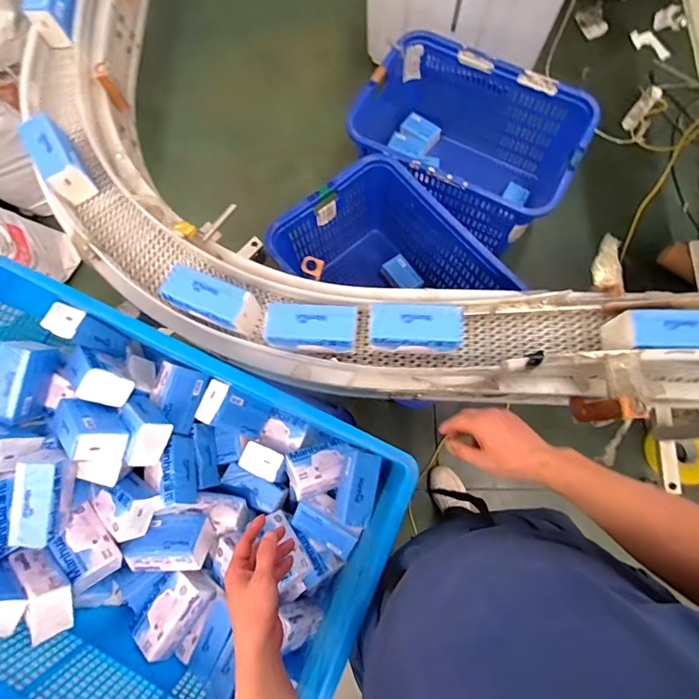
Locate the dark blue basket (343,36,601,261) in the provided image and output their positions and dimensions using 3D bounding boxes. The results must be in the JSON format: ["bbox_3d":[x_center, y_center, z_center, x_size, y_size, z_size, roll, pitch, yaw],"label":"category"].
[{"bbox_3d":[0.392,-0.693,1.546,0.712,0.371,0.497,26,77,8],"label":"dark blue basket"}]

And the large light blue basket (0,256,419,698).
[{"bbox_3d":[-0.361,0.288,0.787,0.764,0.361,0.545,25,77,8],"label":"large light blue basket"}]

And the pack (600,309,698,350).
[{"bbox_3d":[0.495,-0.023,0.665,0.160,0.083,0.059,-2,75,1],"label":"pack"}]

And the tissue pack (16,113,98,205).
[{"bbox_3d":[-0.548,-0.356,0.815,0.073,0.080,0.153,-32,76,-7],"label":"tissue pack"}]

